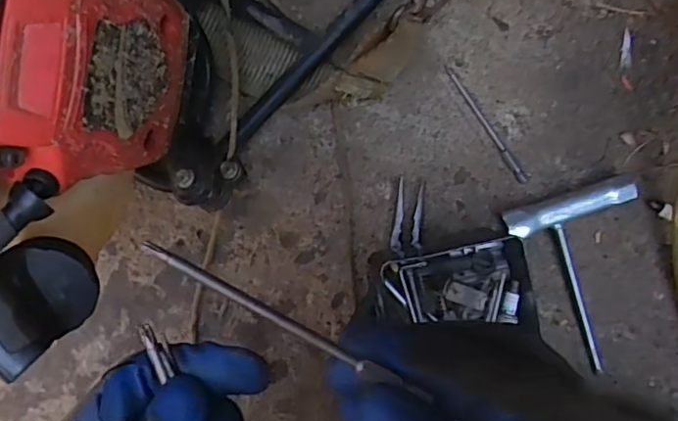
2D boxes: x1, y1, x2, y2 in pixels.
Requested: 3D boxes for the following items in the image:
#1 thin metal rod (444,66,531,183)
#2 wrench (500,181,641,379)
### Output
[{"bbox_3d":[0.104,-0.060,0.419,0.008,0.008,0.096,-35,91,6],"label":"thin metal rod"},{"bbox_3d":[0.177,0.050,0.415,0.092,0.029,0.129,-17,93,6],"label":"wrench"}]

